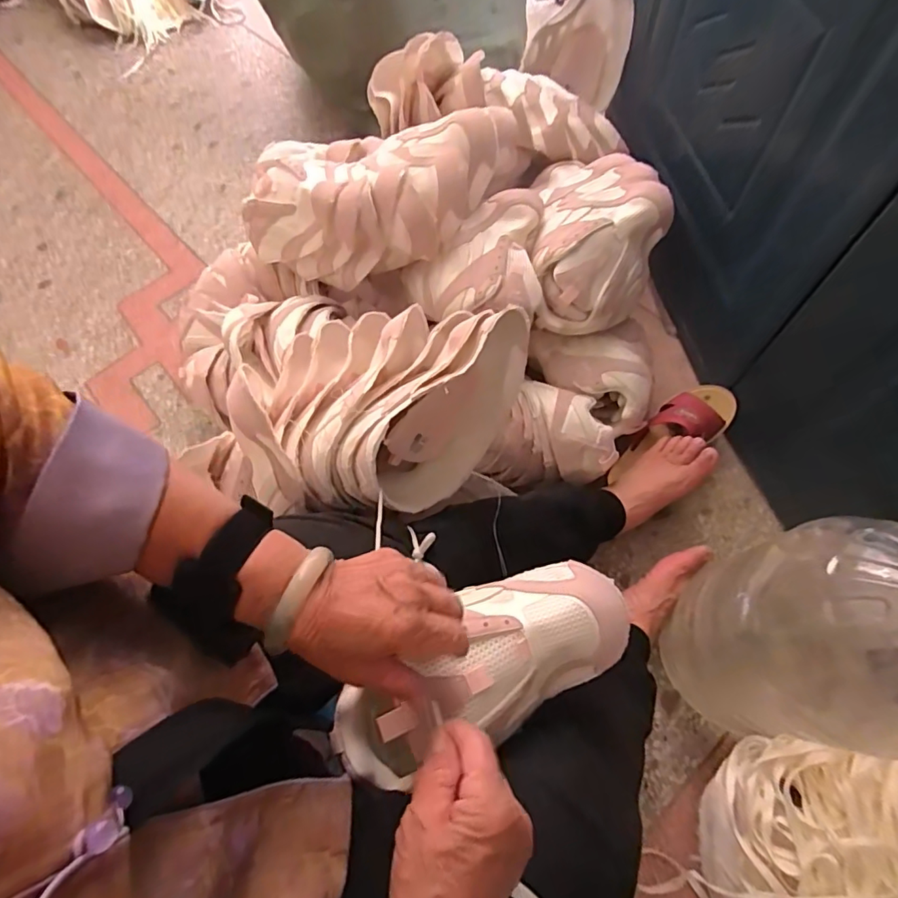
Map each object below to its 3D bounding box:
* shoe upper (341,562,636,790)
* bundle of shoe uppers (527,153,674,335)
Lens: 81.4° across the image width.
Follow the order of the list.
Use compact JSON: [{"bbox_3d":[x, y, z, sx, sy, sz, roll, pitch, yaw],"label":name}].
[{"bbox_3d":[0.026,0.168,0.410,0.233,0.082,0.106,-28,66,-12],"label":"shoe upper"},{"bbox_3d":[0.201,-0.298,0.727,0.181,0.099,0.262,12,66,9],"label":"bundle of shoe uppers"}]

